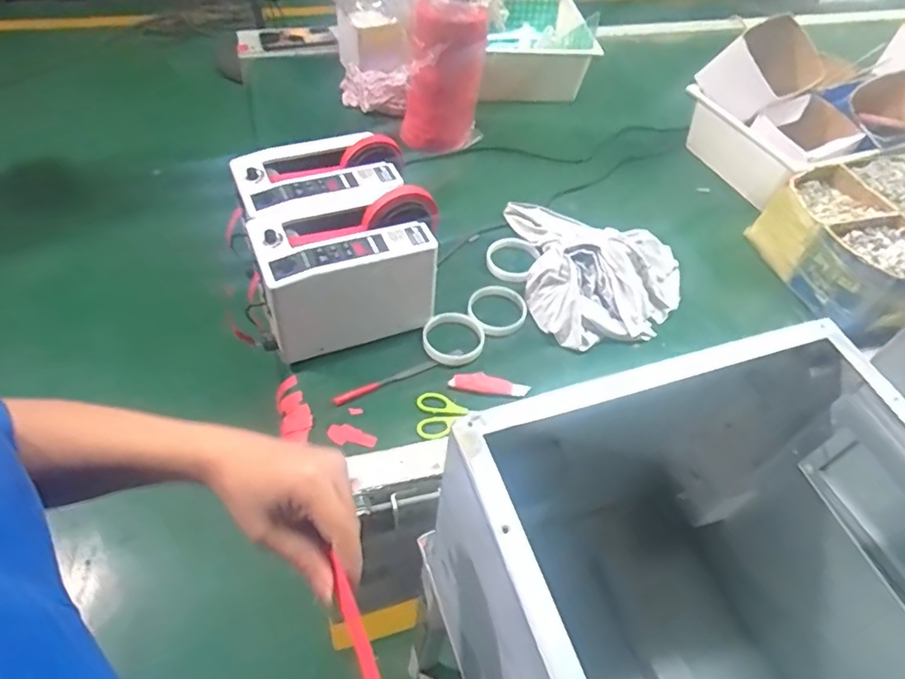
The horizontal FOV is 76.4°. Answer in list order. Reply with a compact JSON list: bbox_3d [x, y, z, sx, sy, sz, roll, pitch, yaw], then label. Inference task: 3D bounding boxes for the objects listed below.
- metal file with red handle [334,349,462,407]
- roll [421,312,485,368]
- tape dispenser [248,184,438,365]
[{"bbox_3d":[-0.068,0.046,0.740,0.175,0.008,0.012,-21,56,-20],"label":"metal file with red handle"},{"bbox_3d":[0.002,-0.003,0.781,0.084,0.015,0.085,1,52,-3],"label":"roll"},{"bbox_3d":[-0.127,-0.089,0.754,0.234,0.145,0.135,-17,55,-17],"label":"tape dispenser"}]

